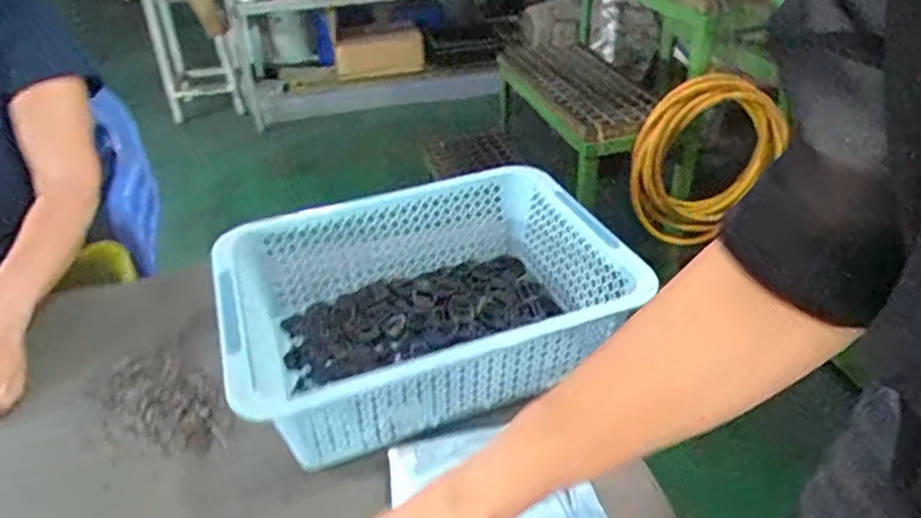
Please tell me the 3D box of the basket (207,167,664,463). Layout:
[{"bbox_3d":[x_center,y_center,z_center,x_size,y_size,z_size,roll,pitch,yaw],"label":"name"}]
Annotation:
[{"bbox_3d":[-0.034,0.044,0.658,0.380,0.119,0.284,-15,37,-16],"label":"basket"}]

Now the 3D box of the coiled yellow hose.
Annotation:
[{"bbox_3d":[0.551,-0.210,1.452,0.322,0.405,0.063,-6,34,-3],"label":"coiled yellow hose"}]

